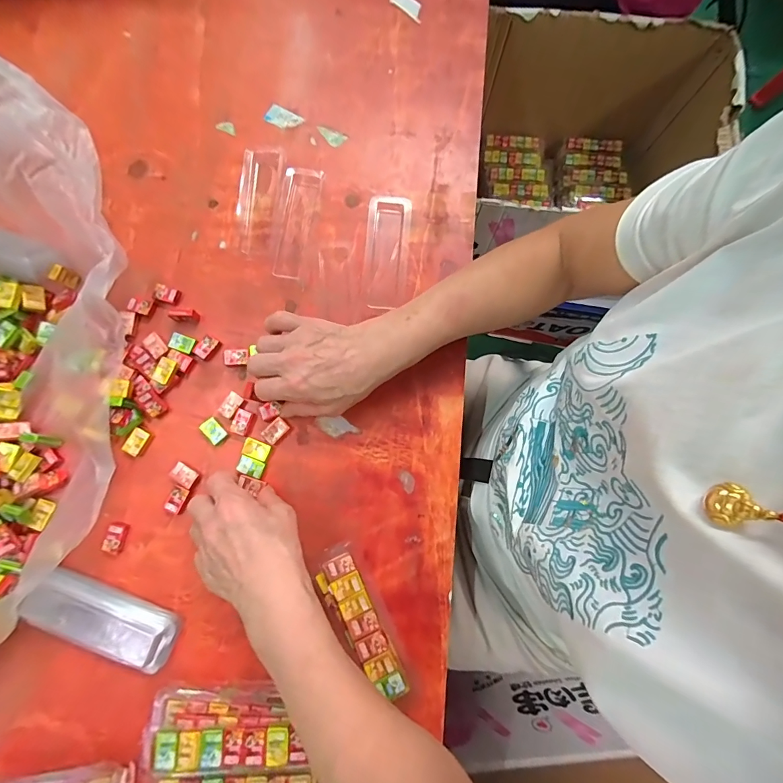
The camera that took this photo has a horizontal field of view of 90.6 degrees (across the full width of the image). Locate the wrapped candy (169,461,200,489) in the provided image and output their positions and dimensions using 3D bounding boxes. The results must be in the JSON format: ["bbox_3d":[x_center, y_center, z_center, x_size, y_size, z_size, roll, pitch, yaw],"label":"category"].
[{"bbox_3d":[-0.201,0.081,0.376,0.024,0.008,0.017,31,81,4],"label":"wrapped candy"}]

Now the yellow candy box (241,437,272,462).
[{"bbox_3d":[-0.133,0.057,0.382,0.027,0.007,0.017,22,80,3],"label":"yellow candy box"}]

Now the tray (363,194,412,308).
[{"bbox_3d":[-0.005,-0.154,0.429,0.047,0.013,0.128,5,80,0],"label":"tray"}]

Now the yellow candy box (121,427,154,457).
[{"bbox_3d":[-0.248,0.050,0.380,0.019,0.008,0.025,29,80,4],"label":"yellow candy box"}]

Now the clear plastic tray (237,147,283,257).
[{"bbox_3d":[-0.151,-0.213,0.432,0.042,0.010,0.127,7,80,0],"label":"clear plastic tray"}]

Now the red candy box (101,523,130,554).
[{"bbox_3d":[-0.259,0.137,0.363,0.018,0.006,0.026,12,80,1],"label":"red candy box"}]

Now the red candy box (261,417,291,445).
[{"bbox_3d":[-0.115,0.039,0.386,0.016,0.009,0.026,44,82,6],"label":"red candy box"}]

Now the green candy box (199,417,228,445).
[{"bbox_3d":[-0.176,0.039,0.384,0.017,0.011,0.026,-42,83,-8],"label":"green candy box"}]

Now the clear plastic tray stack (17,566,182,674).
[{"bbox_3d":[-0.257,0.205,0.347,0.129,0.021,0.048,23,80,3],"label":"clear plastic tray stack"}]

